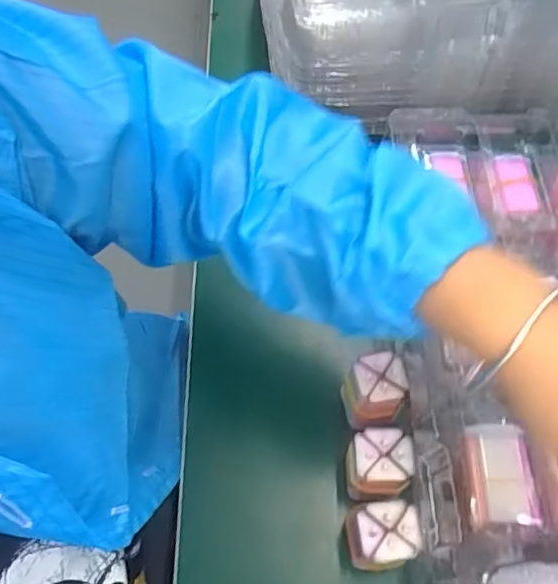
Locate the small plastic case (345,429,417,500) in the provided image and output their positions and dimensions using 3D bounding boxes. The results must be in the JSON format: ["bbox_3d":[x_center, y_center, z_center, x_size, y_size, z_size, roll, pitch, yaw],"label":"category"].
[{"bbox_3d":[0.061,0.106,0.355,0.038,0.027,0.035,-2,61,-3],"label":"small plastic case"}]

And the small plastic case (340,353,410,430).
[{"bbox_3d":[0.063,0.066,0.382,0.036,0.037,0.037,-14,62,-9],"label":"small plastic case"}]

